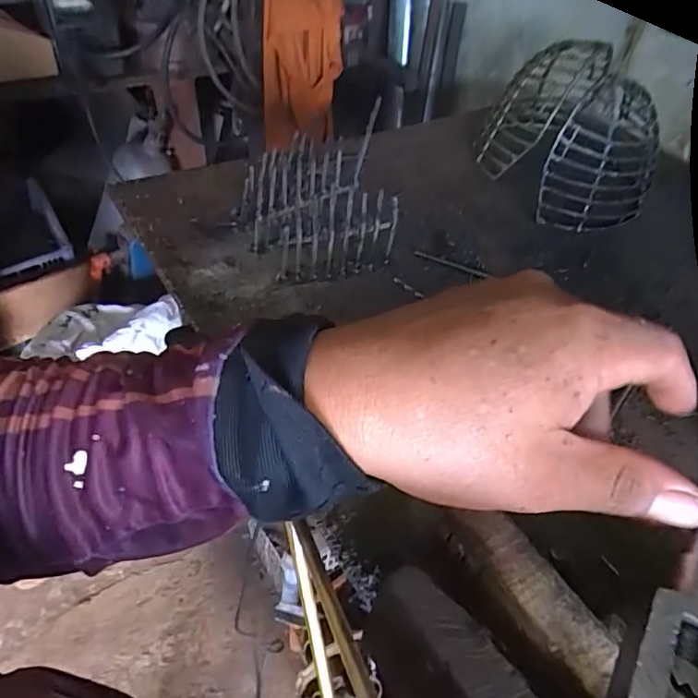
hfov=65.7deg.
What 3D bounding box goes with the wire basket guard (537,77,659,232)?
[{"bbox_3d":[0.375,-0.274,0.788,0.142,0.160,0.153,27,50,19],"label":"wire basket guard"}]

